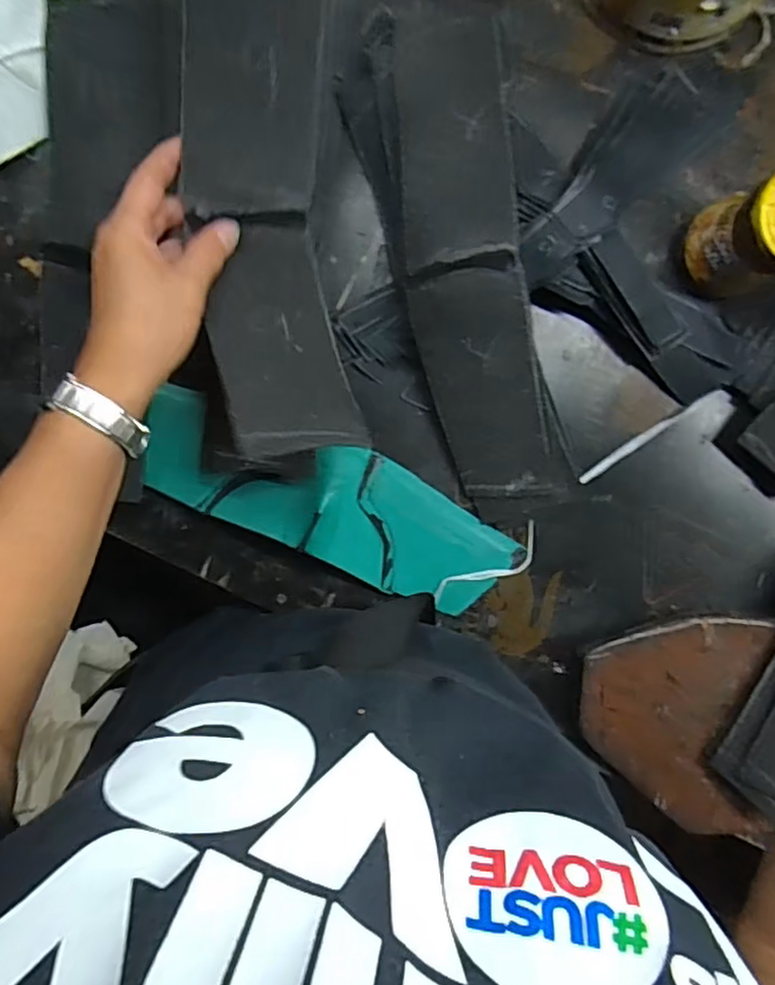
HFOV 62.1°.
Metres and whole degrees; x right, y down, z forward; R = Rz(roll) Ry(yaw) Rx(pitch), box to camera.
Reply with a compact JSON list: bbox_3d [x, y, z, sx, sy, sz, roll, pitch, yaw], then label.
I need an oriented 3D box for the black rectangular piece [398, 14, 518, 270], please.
[{"bbox_3d":[0.043,-0.226,0.417,0.070,0.011,0.157,-4,88,7],"label":"black rectangular piece"}]

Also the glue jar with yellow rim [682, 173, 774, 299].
[{"bbox_3d":[0.242,-0.166,0.411,0.061,0.081,0.059,0,98,-1],"label":"glue jar with yellow rim"}]

